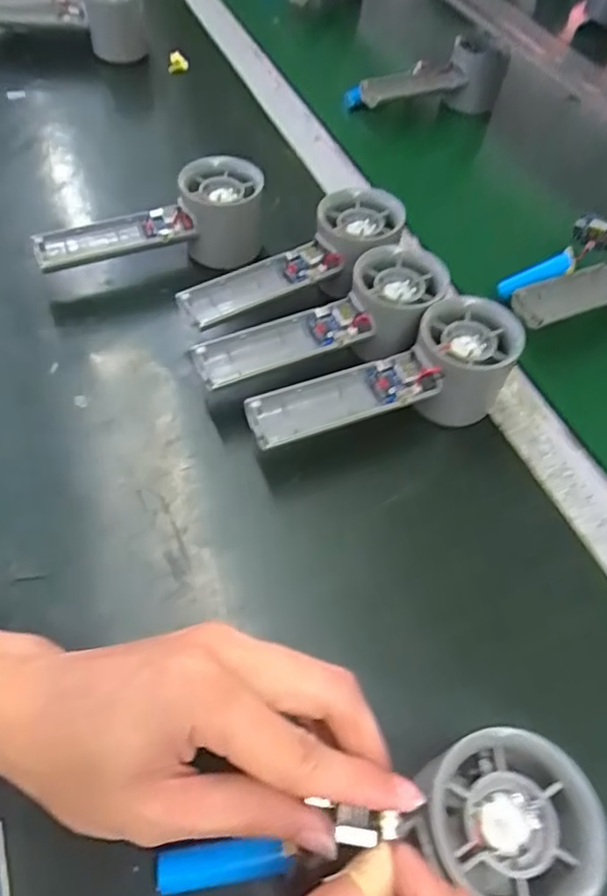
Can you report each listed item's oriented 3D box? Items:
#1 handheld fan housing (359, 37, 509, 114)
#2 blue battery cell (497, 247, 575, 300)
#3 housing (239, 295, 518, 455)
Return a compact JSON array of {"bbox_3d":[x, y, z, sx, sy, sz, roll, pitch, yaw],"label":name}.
[{"bbox_3d":[0.145,-0.374,0.608,0.192,0.064,0.050,-32,62,-26],"label":"handheld fan housing"},{"bbox_3d":[0.166,-0.122,0.419,0.054,0.012,0.015,-22,52,18],"label":"blue battery cell"},{"bbox_3d":[0.046,-0.039,0.344,0.161,0.061,0.058,-8,56,-11],"label":"housing"}]

